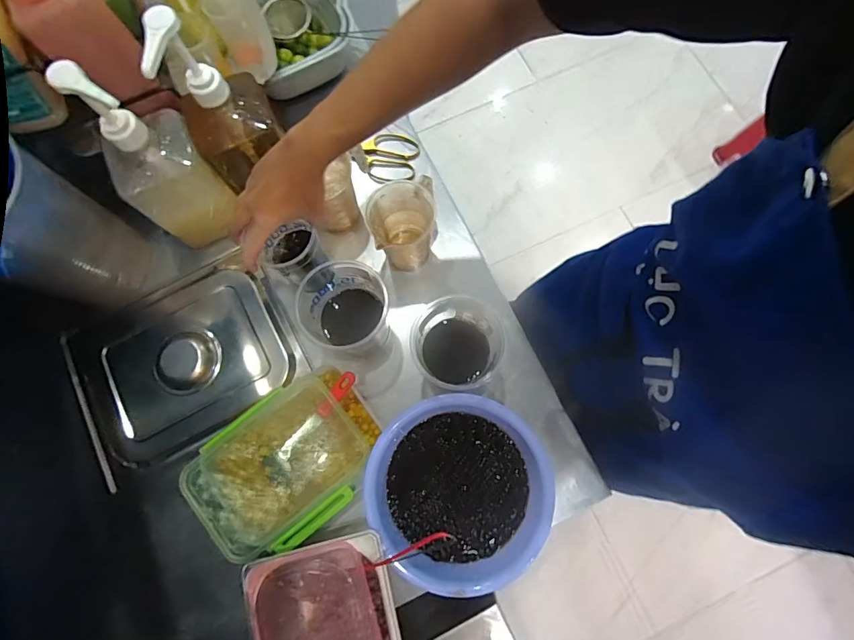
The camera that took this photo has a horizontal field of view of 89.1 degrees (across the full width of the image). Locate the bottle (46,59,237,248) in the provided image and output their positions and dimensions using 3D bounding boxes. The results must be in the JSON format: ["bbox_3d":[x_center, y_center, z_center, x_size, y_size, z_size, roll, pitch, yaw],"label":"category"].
[{"bbox_3d":[-0.357,-0.205,0.568,0.103,0.285,0.121,44,81,11],"label":"bottle"}]

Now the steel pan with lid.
[{"bbox_3d":[-0.366,0.065,0.651,0.285,0.046,0.240,-26,77,-5],"label":"steel pan with lid"}]

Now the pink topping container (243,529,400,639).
[{"bbox_3d":[-0.119,0.358,0.520,0.161,0.101,0.176,-15,76,-2],"label":"pink topping container"}]

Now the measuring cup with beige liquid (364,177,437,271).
[{"bbox_3d":[-0.034,-0.133,0.634,0.090,0.152,0.087,0,76,2],"label":"measuring cup with beige liquid"}]

